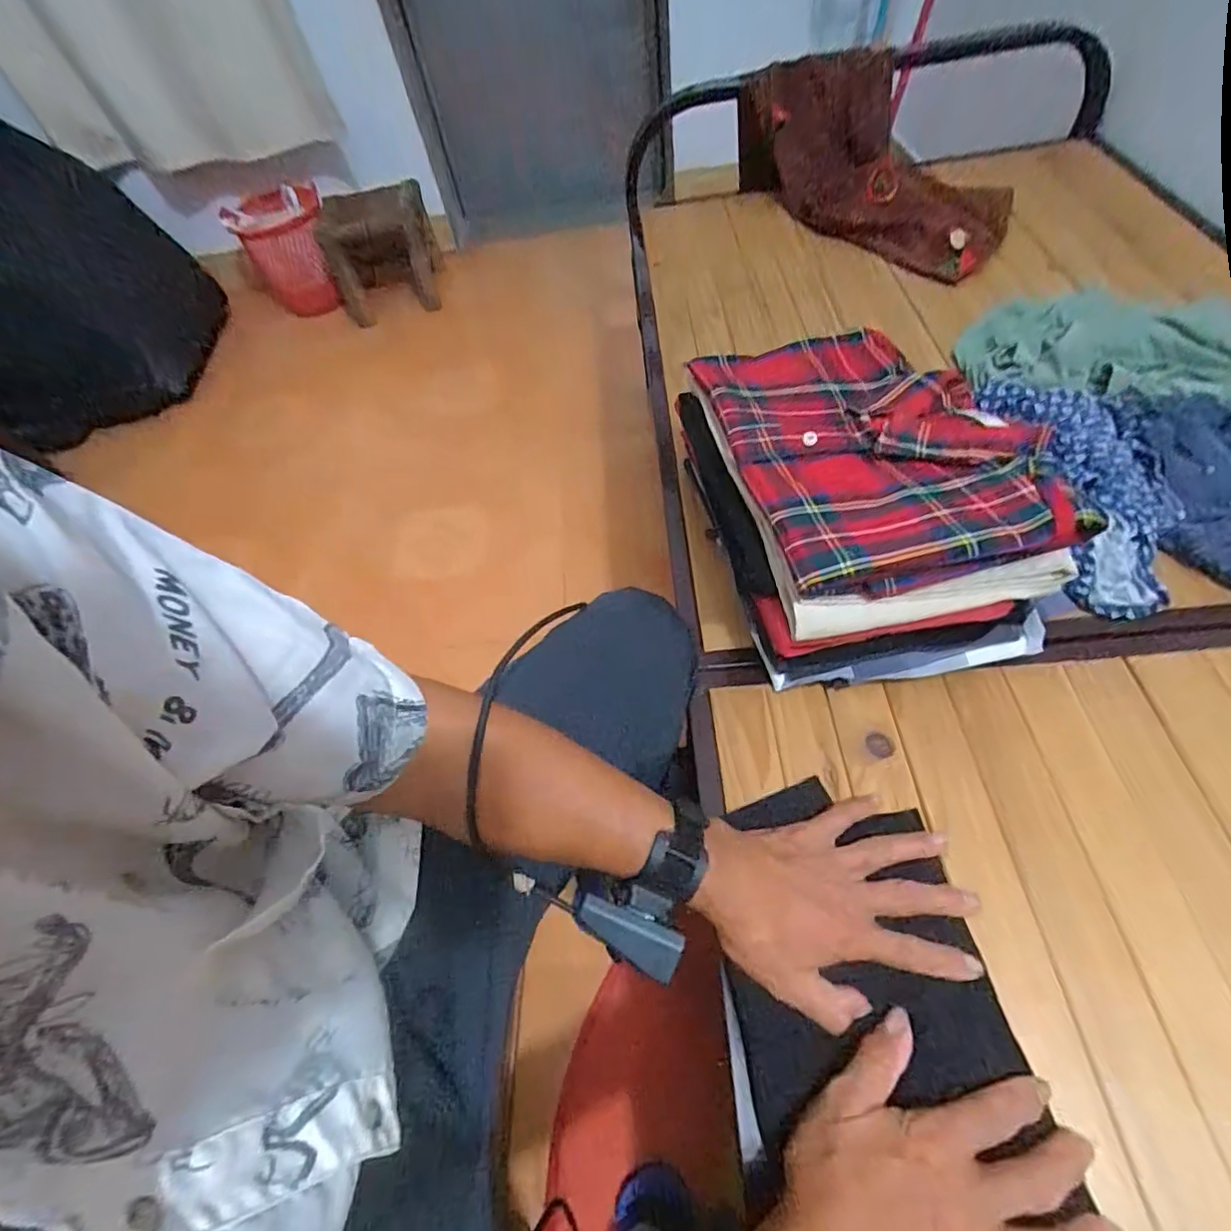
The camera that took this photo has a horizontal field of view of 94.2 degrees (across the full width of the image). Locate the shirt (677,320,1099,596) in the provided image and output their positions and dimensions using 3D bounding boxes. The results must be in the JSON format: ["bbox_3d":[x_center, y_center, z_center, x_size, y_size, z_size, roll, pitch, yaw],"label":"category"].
[{"bbox_3d":[0.218,-0.160,0.499,0.240,0.034,0.320,-12,53,-3],"label":"shirt"}]

